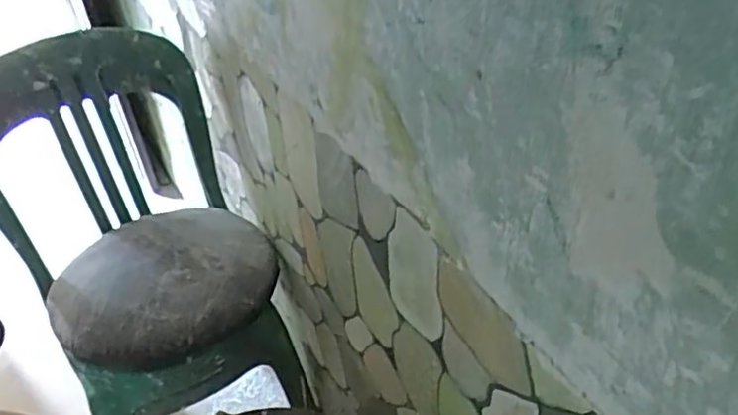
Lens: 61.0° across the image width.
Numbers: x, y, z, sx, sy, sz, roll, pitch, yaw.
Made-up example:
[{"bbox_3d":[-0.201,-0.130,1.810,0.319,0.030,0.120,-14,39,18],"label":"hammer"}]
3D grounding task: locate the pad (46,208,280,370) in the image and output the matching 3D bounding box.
[{"bbox_3d":[-0.379,0.116,1.163,0.405,0.082,0.365,3,44,7],"label":"pad"}]

